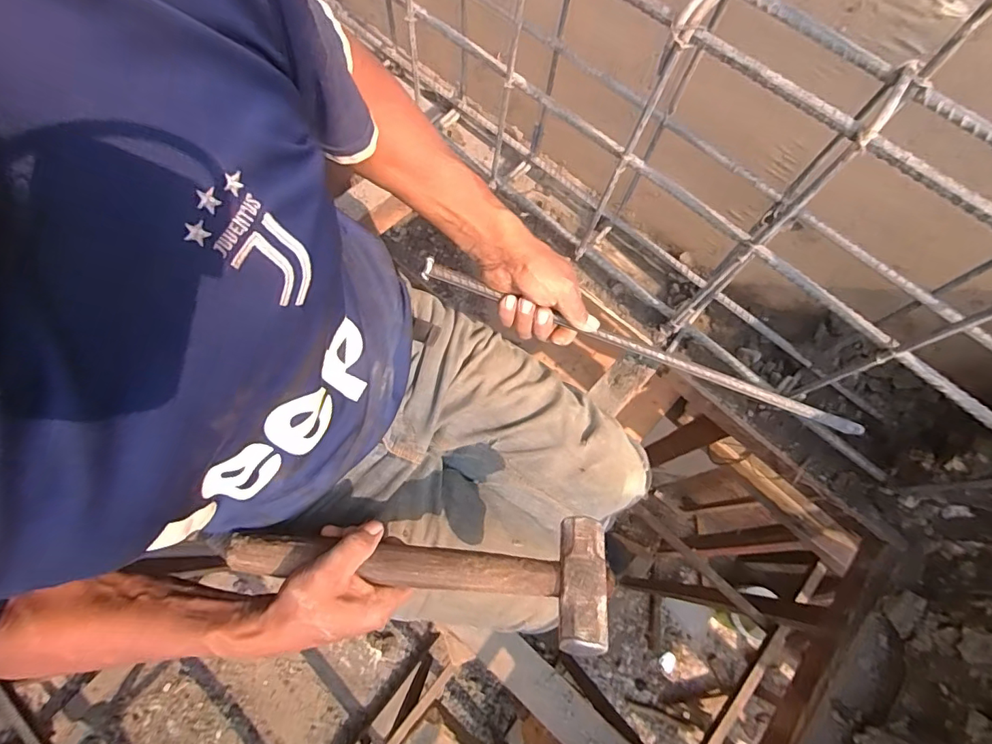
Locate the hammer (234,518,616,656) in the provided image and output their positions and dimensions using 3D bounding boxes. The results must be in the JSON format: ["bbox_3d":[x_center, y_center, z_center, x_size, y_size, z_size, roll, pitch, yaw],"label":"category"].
[{"bbox_3d":[-0.065,0.157,0.403,0.310,0.030,0.092,4,70,5],"label":"hammer"}]

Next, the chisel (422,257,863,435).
[{"bbox_3d":[0.172,-0.017,0.520,0.516,0.012,0.015,19,70,-10],"label":"chisel"}]

